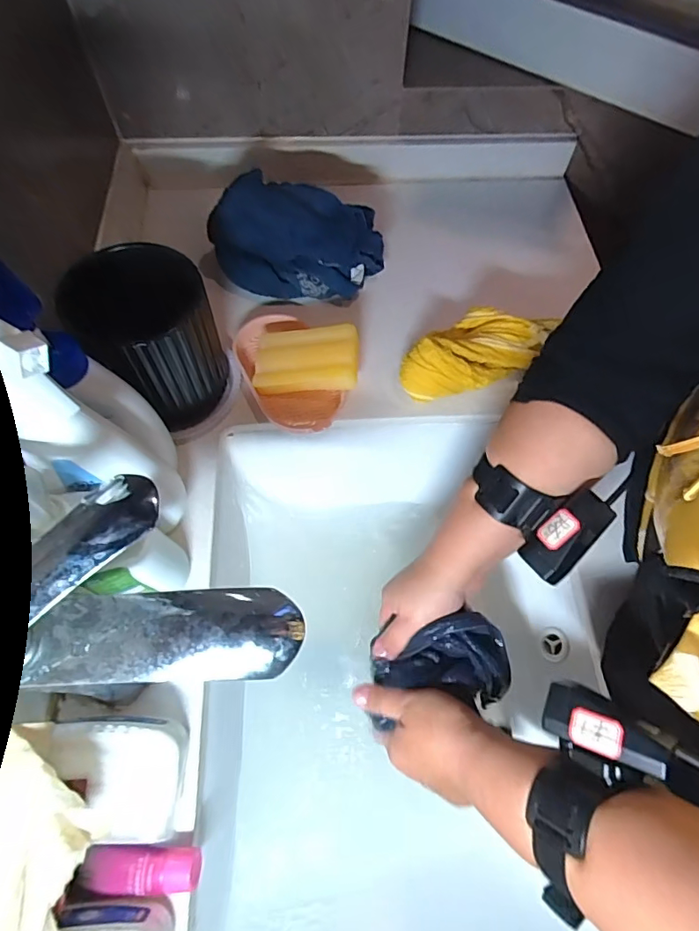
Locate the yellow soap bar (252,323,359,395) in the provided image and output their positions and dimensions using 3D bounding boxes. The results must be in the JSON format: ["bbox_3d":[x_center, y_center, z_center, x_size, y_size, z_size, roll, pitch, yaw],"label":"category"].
[{"bbox_3d":[-0.043,-0.109,0.523,0.106,0.030,0.067,-2,72,9],"label":"yellow soap bar"}]

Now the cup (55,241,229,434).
[{"bbox_3d":[-0.171,-0.115,0.453,0.101,0.131,0.093,1,63,-2],"label":"cup"}]

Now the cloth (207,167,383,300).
[{"bbox_3d":[-0.057,-0.252,0.554,0.181,0.094,0.077,1,63,-2],"label":"cloth"}]

